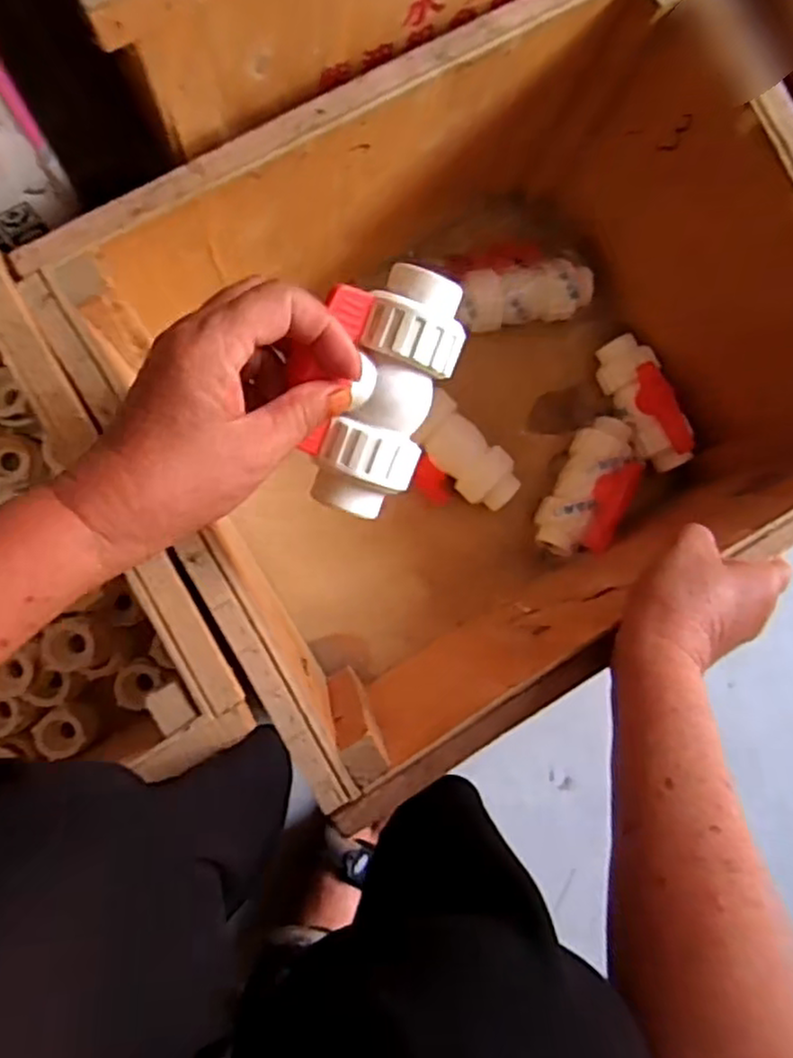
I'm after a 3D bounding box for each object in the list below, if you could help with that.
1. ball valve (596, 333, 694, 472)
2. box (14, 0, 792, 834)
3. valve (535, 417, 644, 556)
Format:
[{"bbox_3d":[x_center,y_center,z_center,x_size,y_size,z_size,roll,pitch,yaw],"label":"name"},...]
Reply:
[{"bbox_3d":[0.212,-0.108,0.607,0.040,0.051,0.119,-21,89,-9],"label":"ball valve"},{"bbox_3d":[0.067,-0.097,0.524,0.417,0.259,0.337,-32,91,-9],"label":"box"},{"bbox_3d":[0.163,-0.035,0.608,0.050,0.072,0.124,29,83,-5],"label":"valve"}]

